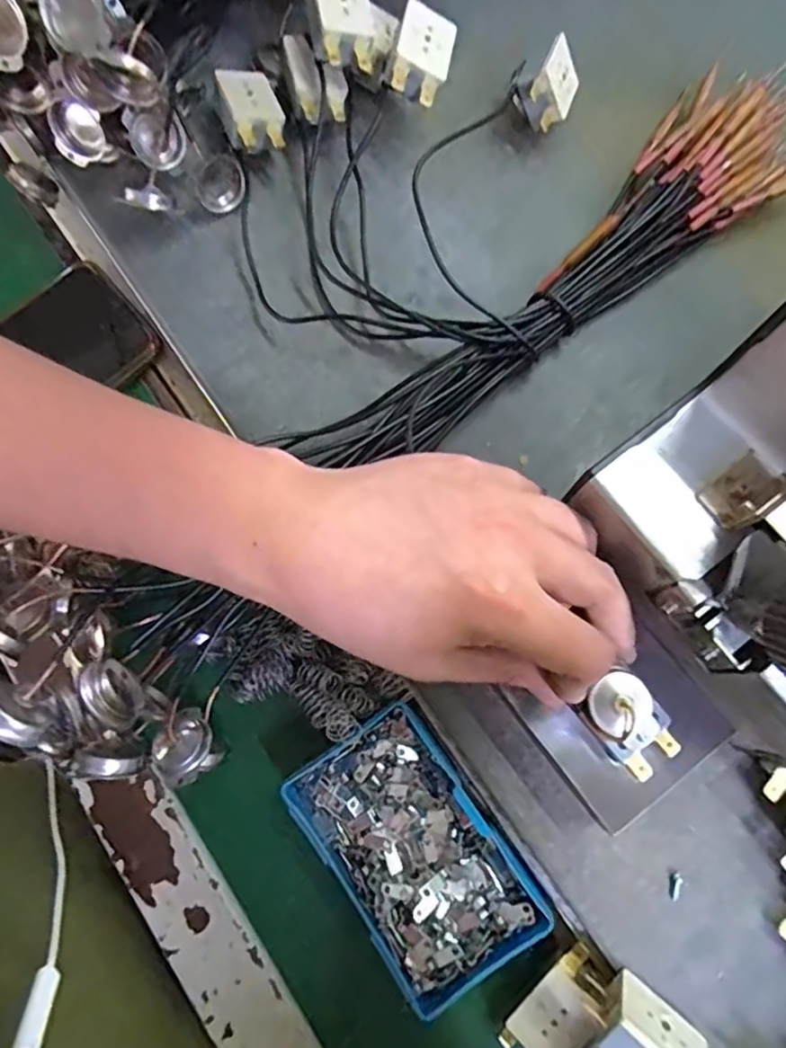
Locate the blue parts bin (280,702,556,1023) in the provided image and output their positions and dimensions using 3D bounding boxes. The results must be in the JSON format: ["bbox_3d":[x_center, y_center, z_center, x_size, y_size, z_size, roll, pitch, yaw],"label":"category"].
[{"bbox_3d":[0.010,0.151,0.295,0.072,0.036,0.116,-35,79,-5],"label":"blue parts bin"}]

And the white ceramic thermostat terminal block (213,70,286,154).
[{"bbox_3d":[-0.076,-0.220,0.335,0.030,0.022,0.047,-15,78,-1],"label":"white ceramic thermostat terminal block"}]

